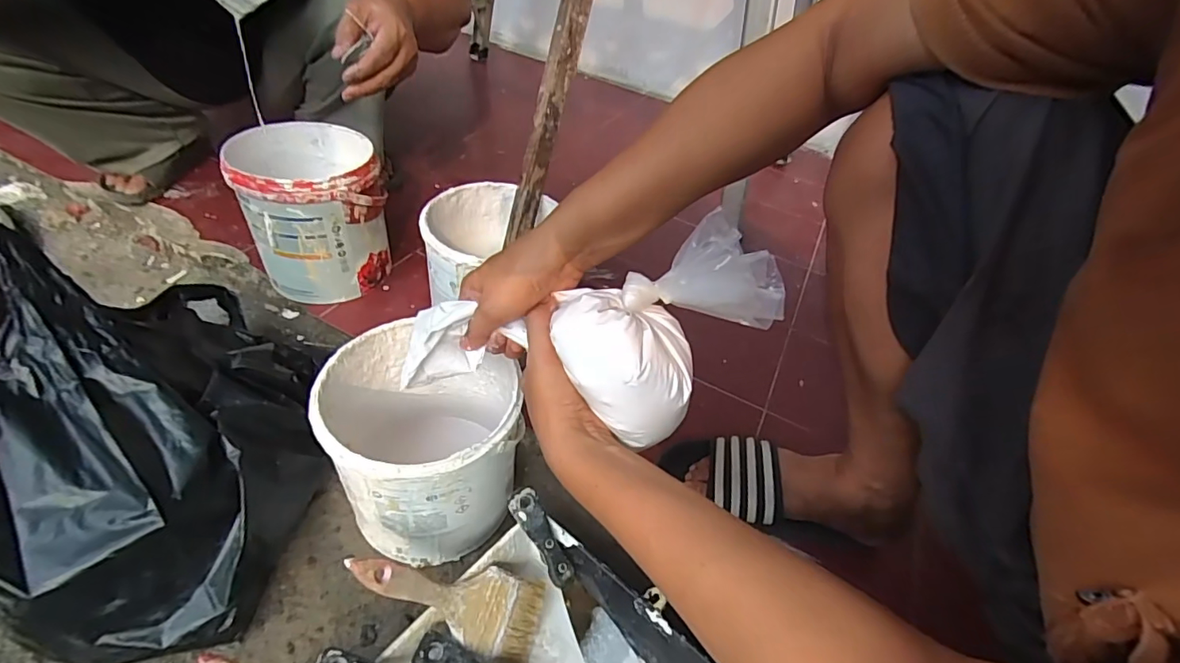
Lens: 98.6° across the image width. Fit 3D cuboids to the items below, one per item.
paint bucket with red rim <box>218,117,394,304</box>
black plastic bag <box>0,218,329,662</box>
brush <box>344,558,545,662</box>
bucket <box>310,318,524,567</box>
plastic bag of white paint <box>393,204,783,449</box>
[{"bbox_3d":[-0.388,-0.171,0.725,0.170,0.182,0.180,-17,50,-27],"label":"paint bucket with red rim"},{"bbox_3d":[-0.425,0.067,0.476,0.271,0.225,0.381,-7,46,-18],"label":"black plastic bag"},{"bbox_3d":[-0.115,0.226,0.446,0.194,0.013,0.068,46,49,-23],"label":"brush"},{"bbox_3d":[-0.165,0.114,0.528,0.171,0.189,0.181,6,43,-6],"label":"bucket"},{"bbox_3d":[-0.007,0.016,0.405,0.312,0.109,0.114,-13,44,11],"label":"plastic bag of white paint"}]

